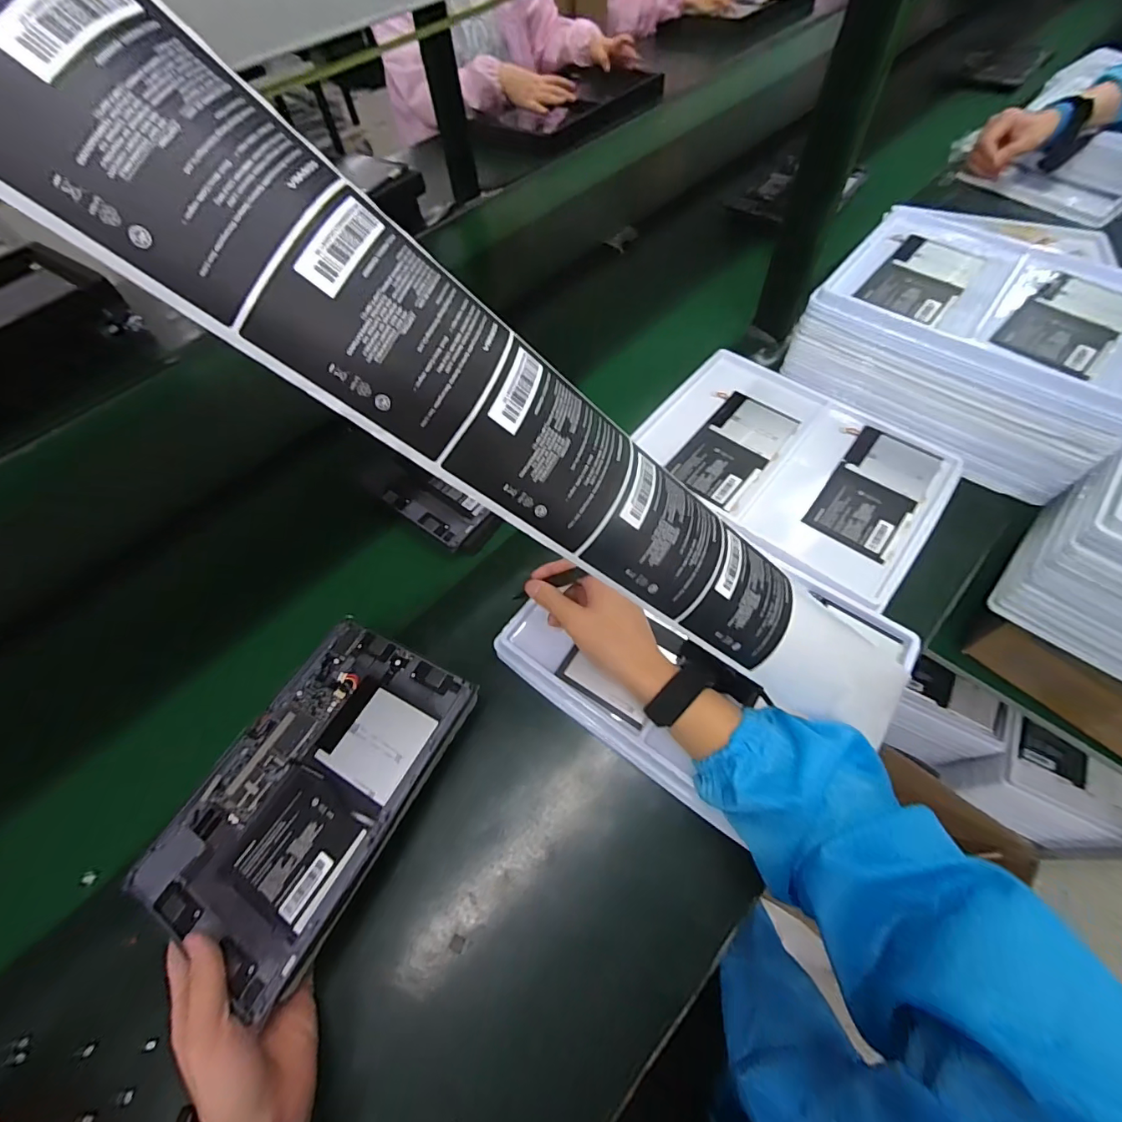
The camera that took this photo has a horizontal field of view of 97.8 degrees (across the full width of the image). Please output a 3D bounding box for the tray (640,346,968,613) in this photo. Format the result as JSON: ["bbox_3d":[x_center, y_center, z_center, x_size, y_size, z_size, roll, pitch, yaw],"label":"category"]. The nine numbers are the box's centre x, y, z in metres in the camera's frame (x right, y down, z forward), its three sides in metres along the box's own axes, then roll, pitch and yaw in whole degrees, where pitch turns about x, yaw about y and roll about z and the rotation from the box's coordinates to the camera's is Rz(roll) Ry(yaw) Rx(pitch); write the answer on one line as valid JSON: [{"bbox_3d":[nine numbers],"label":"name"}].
[{"bbox_3d":[0.268,-0.119,0.571,0.324,0.023,0.239,39,69,23],"label":"tray"}]

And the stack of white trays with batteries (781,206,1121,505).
[{"bbox_3d":[0.483,-0.263,0.580,0.317,0.113,0.258,36,68,21],"label":"stack of white trays with batteries"}]

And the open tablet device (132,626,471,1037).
[{"bbox_3d":[-0.205,0.179,0.406,0.170,0.023,0.246,23,64,16],"label":"open tablet device"}]

